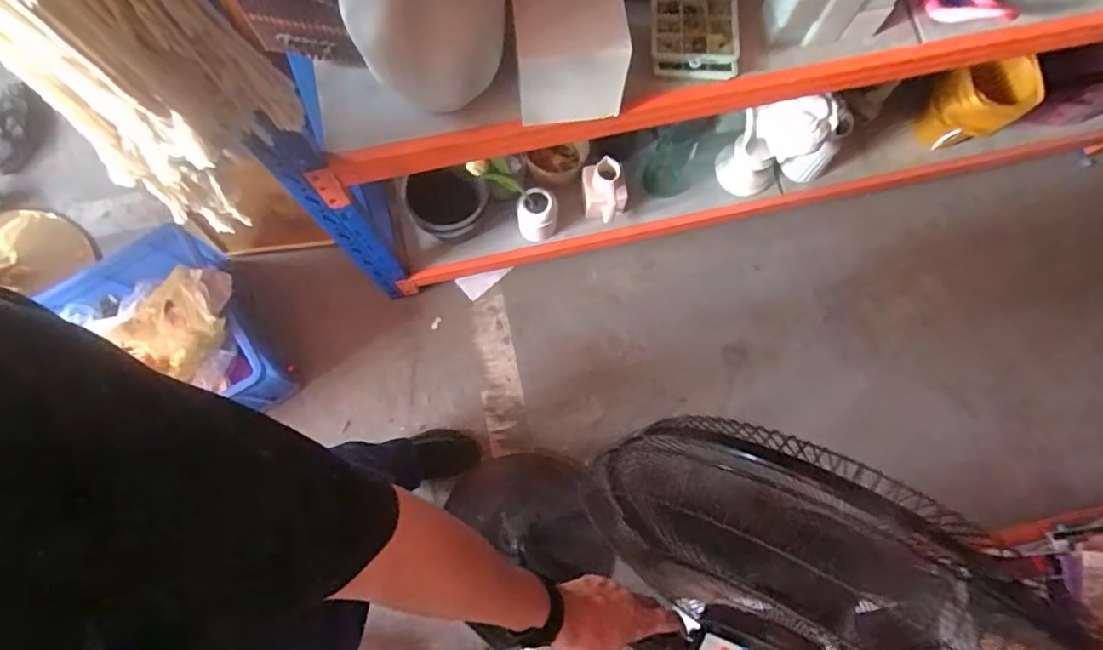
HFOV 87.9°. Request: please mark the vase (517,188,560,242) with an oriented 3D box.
[{"bbox_3d":[-0.031,-0.253,1.329,0.093,0.122,0.091,9,77,1],"label":"vase"}]

